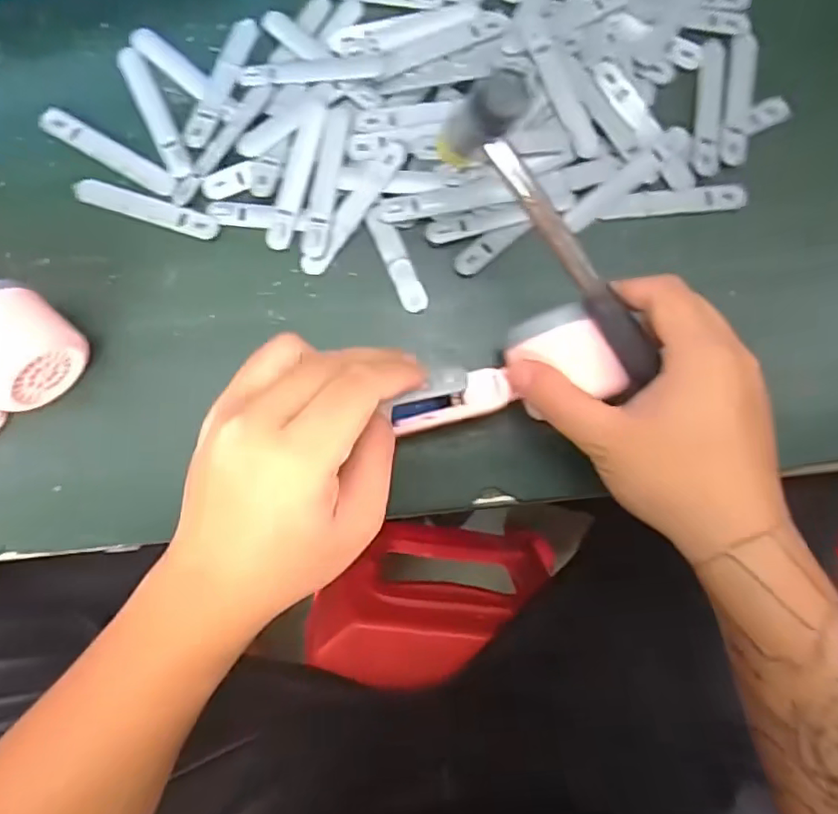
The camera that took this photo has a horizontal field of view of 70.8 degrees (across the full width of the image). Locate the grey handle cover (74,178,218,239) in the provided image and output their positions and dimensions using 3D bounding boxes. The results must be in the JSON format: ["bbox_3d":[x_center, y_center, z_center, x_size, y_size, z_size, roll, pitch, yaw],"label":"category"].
[{"bbox_3d":[-0.171,-0.125,0.371,0.094,0.004,0.017,17,84,1],"label":"grey handle cover"}]

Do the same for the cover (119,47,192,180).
[{"bbox_3d":[-0.172,-0.191,0.382,0.016,0.004,0.096,-25,84,-3],"label":"cover"}]

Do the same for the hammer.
[{"bbox_3d":[0.073,-0.076,0.290,0.034,0.027,0.171,-40,107,-5],"label":"hammer"}]

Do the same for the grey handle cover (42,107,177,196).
[{"bbox_3d":[-0.198,-0.162,0.375,0.094,0.005,0.017,30,84,3],"label":"grey handle cover"}]

